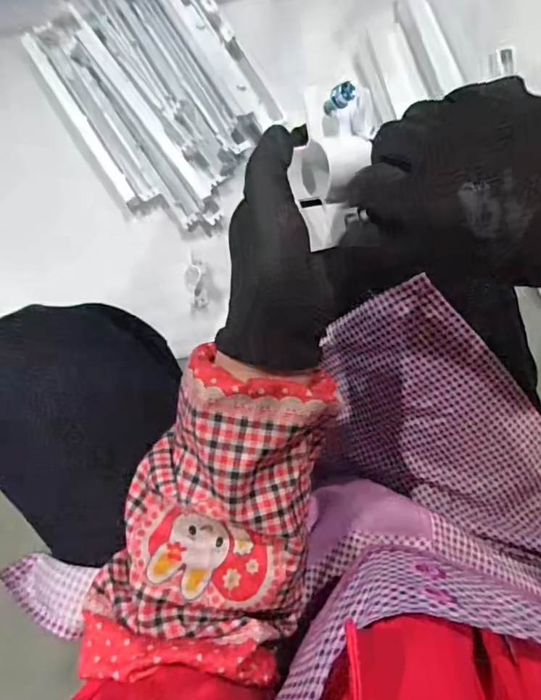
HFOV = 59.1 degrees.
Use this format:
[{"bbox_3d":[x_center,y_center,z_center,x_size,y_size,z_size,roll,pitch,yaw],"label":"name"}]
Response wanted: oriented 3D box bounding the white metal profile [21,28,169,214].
[{"bbox_3d":[-0.280,-0.368,0.762,0.058,0.034,0.322,-31,86,-4],"label":"white metal profile"}]

